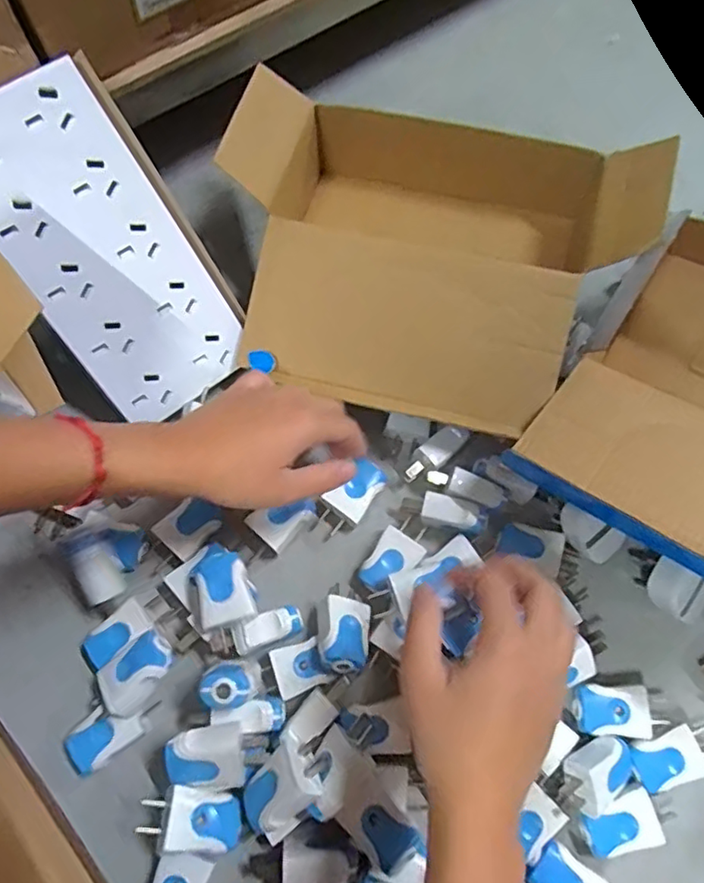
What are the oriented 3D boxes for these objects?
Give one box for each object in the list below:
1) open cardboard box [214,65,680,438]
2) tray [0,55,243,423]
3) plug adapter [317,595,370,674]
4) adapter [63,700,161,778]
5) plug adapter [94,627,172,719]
[{"bbox_3d":[0.046,-0.137,0.426,0.284,0.107,0.220,18,72,4],"label":"open cardboard box"},{"bbox_3d":[-0.162,-0.119,0.393,0.103,0.009,0.212,-35,117,-11],"label":"tray"},{"bbox_3d":[-0.006,0.121,0.372,0.033,0.021,0.043,18,45,-15],"label":"plug adapter"},{"bbox_3d":[-0.151,0.180,0.367,0.055,0.023,0.029,-36,77,-12],"label":"adapter"},{"bbox_3d":[-0.130,0.142,0.366,0.048,0.026,0.029,-41,50,-1],"label":"plug adapter"}]

